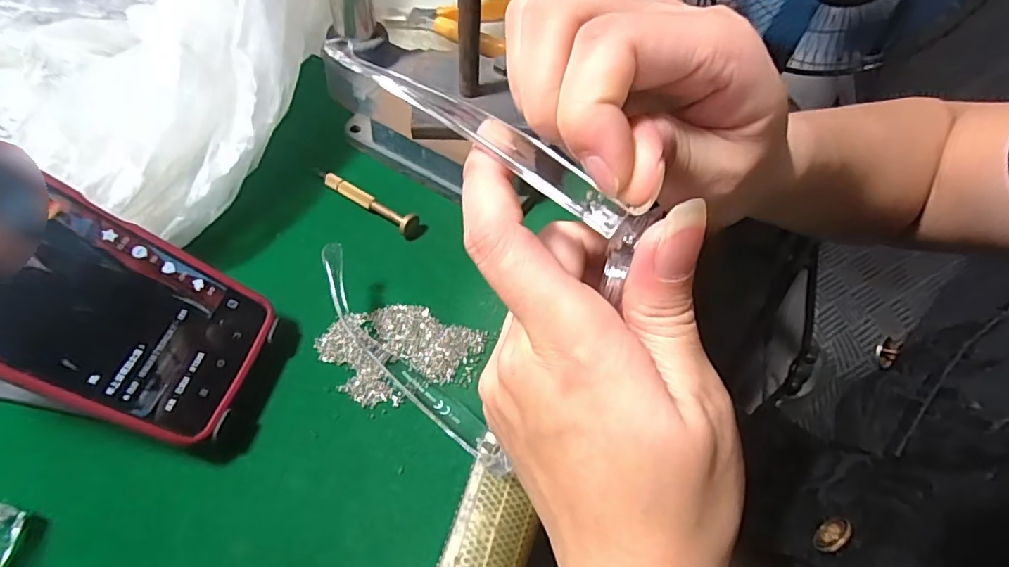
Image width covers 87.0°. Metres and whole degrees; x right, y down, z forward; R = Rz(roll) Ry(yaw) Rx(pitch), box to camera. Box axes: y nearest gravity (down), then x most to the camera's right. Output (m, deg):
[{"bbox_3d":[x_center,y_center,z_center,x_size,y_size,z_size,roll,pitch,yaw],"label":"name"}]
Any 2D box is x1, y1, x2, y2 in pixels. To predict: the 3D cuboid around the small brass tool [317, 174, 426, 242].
[{"bbox_3d":[-0.089,-0.053,0.346,0.086,0.014,0.013,30,59,16],"label":"small brass tool"}]

